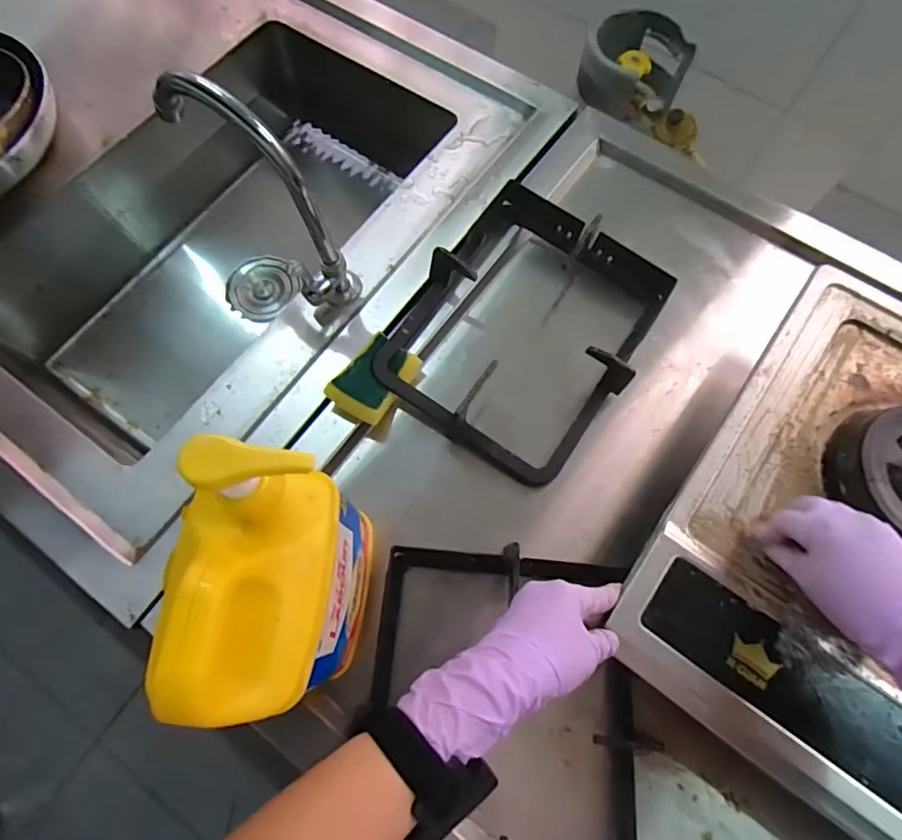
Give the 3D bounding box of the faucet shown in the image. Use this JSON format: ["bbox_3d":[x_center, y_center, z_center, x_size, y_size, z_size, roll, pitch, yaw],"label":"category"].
[{"bbox_3d":[-0.178,-0.219,0.516,0.144,0.238,0.062,40,75,13],"label":"faucet"}]

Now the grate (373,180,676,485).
[{"bbox_3d":[0.079,-0.105,0.558,0.242,0.068,0.294,36,74,12],"label":"grate"}]

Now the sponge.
[{"bbox_3d":[-0.081,-0.046,0.544,0.060,0.044,0.092,30,73,10],"label":"sponge"}]

